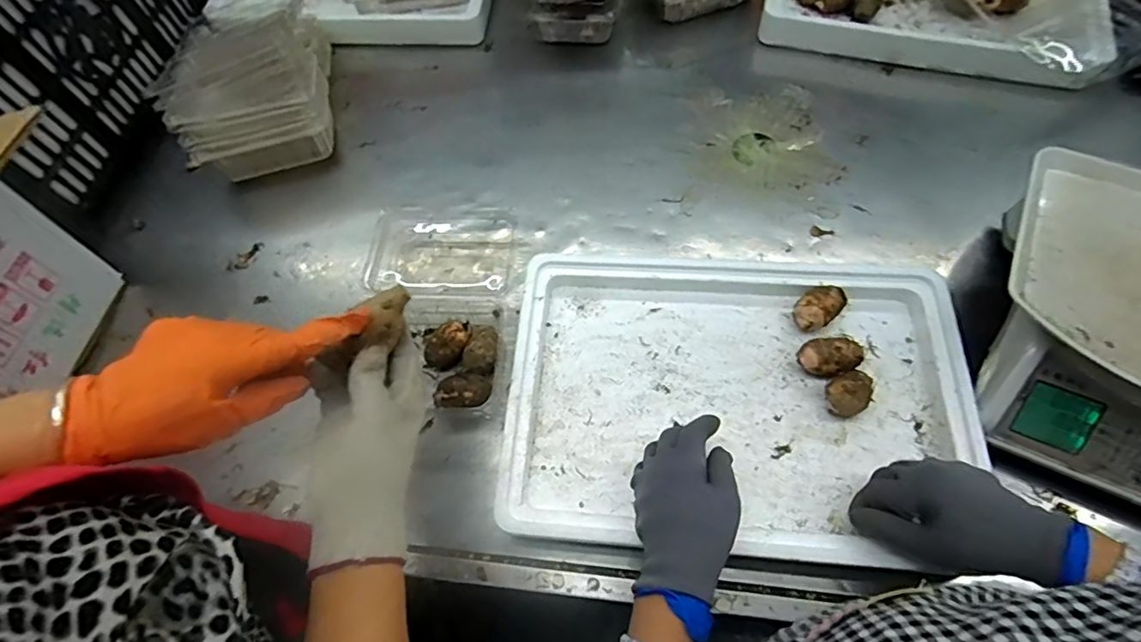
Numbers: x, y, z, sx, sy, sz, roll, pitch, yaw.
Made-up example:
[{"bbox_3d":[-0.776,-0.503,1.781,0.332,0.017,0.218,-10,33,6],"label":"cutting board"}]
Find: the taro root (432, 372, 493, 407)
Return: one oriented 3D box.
[{"bbox_3d":[-0.114,0.076,0.596,0.057,0.031,0.037,1,65,2],"label":"taro root"}]

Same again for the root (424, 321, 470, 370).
[{"bbox_3d":[-0.137,0.029,0.619,0.035,0.033,0.055,27,69,13],"label":"root"}]

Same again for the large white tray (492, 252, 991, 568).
[{"bbox_3d":[0.161,0.061,0.570,0.434,0.061,0.330,5,65,4],"label":"large white tray"}]

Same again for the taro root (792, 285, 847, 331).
[{"bbox_3d":[0.268,-0.013,0.600,0.060,0.040,0.038,-36,69,-14],"label":"taro root"}]

